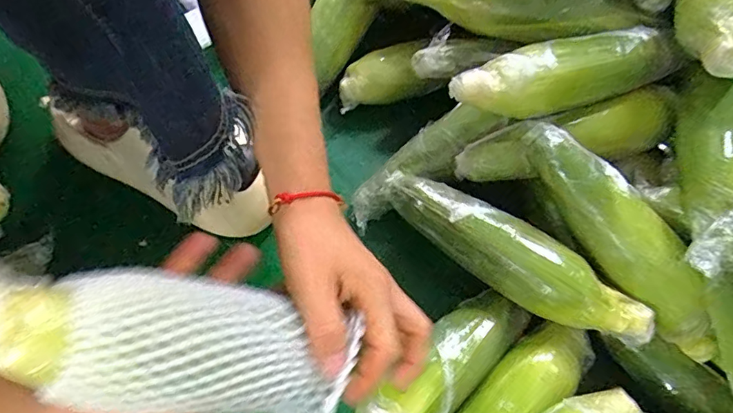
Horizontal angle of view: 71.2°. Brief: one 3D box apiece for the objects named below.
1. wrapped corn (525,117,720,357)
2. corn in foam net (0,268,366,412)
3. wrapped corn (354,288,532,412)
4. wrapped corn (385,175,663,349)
[{"bbox_3d":[0.215,0.026,0.422,0.057,0.048,0.237,-37,87,-16],"label":"wrapped corn"},{"bbox_3d":[-0.099,0.073,0.270,0.188,0.048,0.074,23,63,-26],"label":"corn in foam net"},{"bbox_3d":[0.055,0.144,0.429,0.188,0.043,0.063,-42,74,-17],"label":"wrapped corn"},{"bbox_3d":[0.123,0.040,0.441,0.236,0.046,0.053,36,70,13],"label":"wrapped corn"}]

